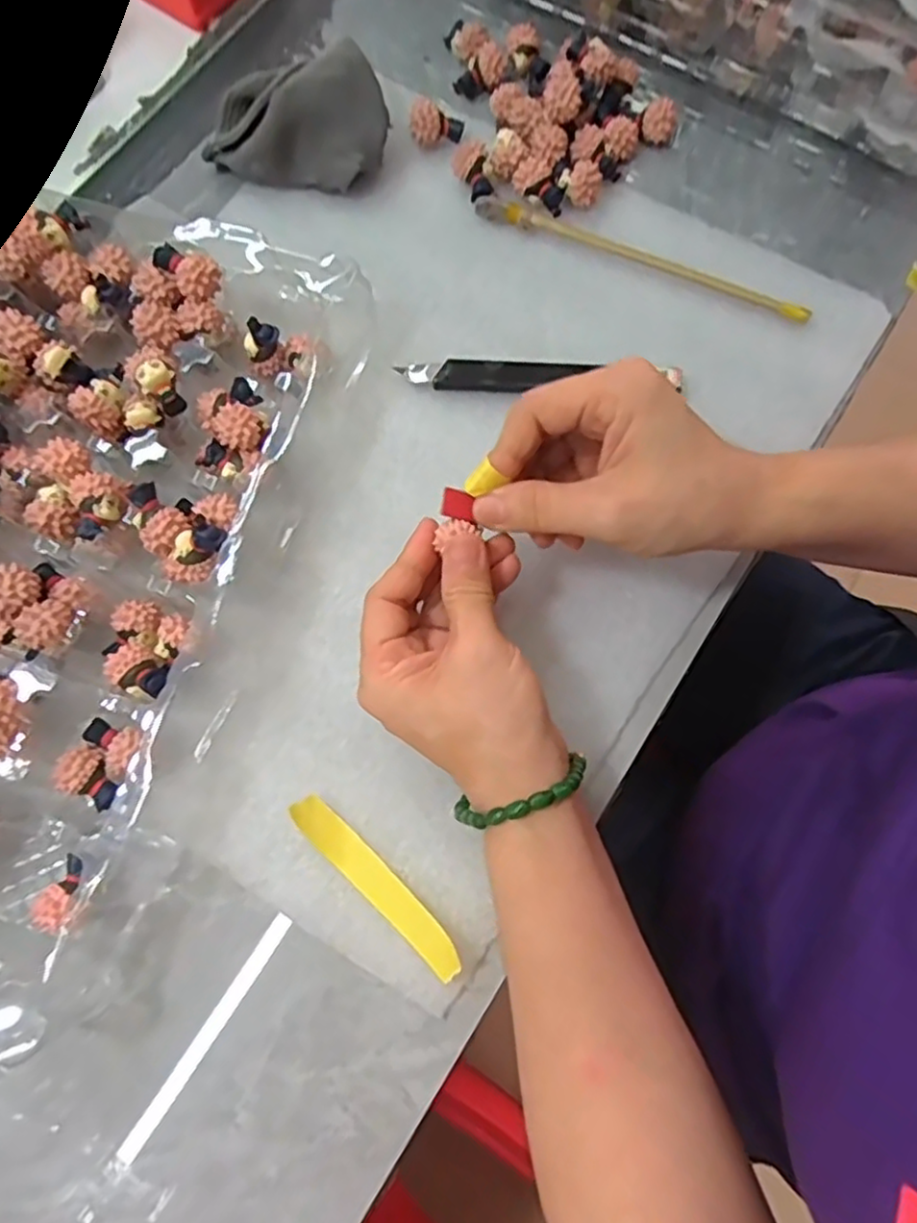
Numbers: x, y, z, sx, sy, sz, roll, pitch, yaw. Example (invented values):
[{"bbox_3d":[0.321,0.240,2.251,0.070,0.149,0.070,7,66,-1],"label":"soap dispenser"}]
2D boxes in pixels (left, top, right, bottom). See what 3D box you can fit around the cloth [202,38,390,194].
[{"bbox_3d":[-0.088,-0.269,0.370,0.100,0.047,0.068,8,75,2],"label":"cloth"}]

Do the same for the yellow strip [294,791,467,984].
[{"bbox_3d":[-0.034,0.112,0.281,0.090,0.014,0.015,43,77,11],"label":"yellow strip"}]

